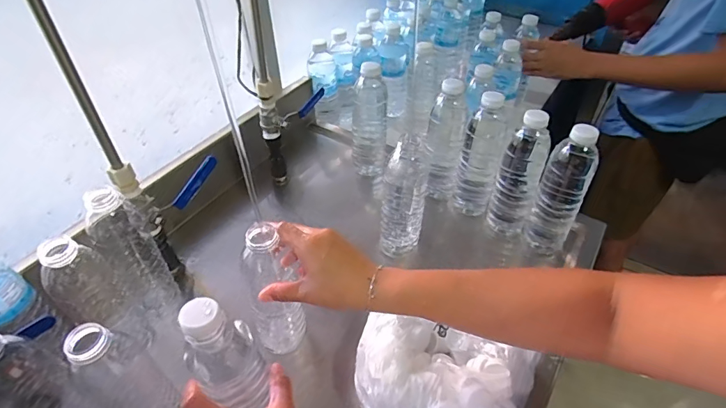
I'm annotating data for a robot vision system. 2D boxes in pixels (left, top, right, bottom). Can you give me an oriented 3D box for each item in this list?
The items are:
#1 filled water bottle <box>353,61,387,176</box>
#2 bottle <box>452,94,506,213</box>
[{"bbox_3d":[0.012,-0.142,0.737,0.057,0.198,0.053,3,44,6],"label":"filled water bottle"},{"bbox_3d":[0.183,-0.071,0.670,0.058,0.209,0.051,12,45,14],"label":"bottle"}]

